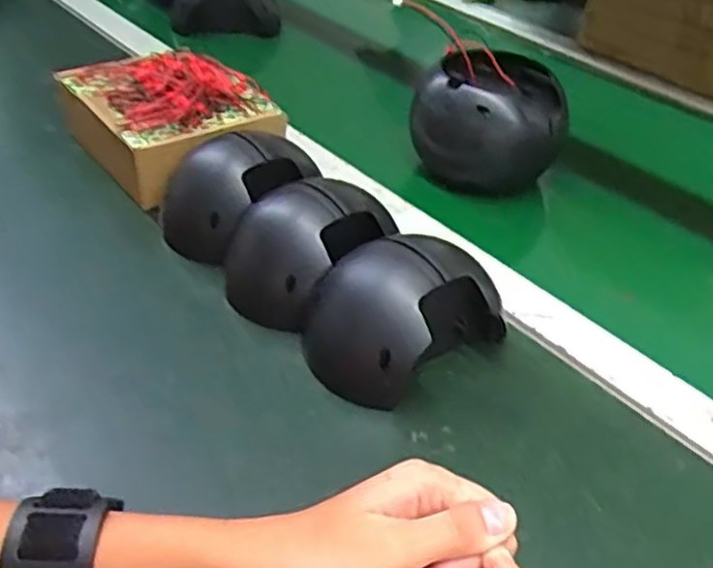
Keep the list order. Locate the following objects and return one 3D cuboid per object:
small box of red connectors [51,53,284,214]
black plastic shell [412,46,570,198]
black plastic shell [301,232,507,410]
[{"bbox_3d":[-0.151,-0.144,0.622,0.143,0.067,0.166,-21,45,-29],"label":"small box of red connectors"},{"bbox_3d":[0.118,-0.146,0.660,0.124,0.097,0.123,11,38,8],"label":"black plastic shell"},{"bbox_3d":[0.031,0.013,0.455,0.119,0.064,0.088,-18,43,-26],"label":"black plastic shell"}]

